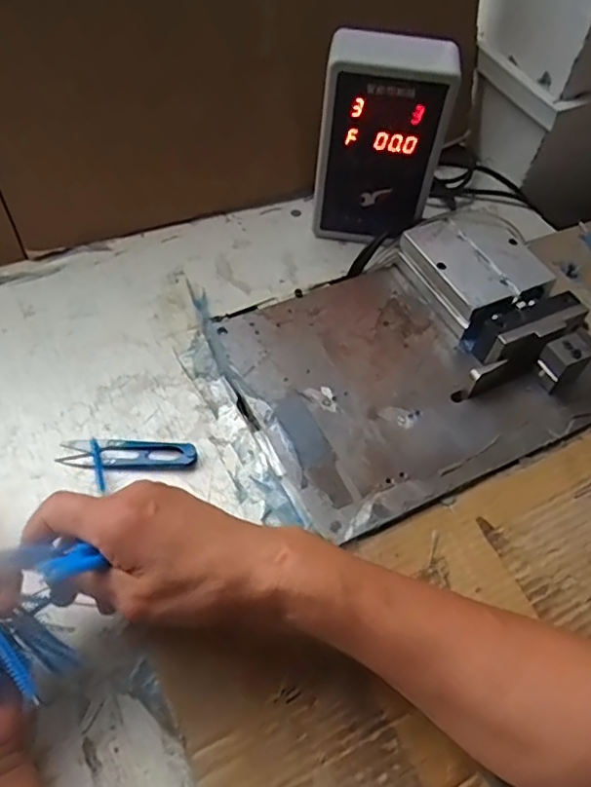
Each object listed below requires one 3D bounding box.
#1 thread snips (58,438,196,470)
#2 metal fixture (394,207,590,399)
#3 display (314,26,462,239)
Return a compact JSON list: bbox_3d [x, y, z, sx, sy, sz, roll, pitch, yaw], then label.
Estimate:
[{"bbox_3d":[-0.127,0.046,0.449,0.101,0.009,0.025,7,54,1],"label":"thread snips"},{"bbox_3d":[0.183,-0.085,0.538,0.129,0.044,0.192,-12,56,-13],"label":"metal fixture"},{"bbox_3d":[0.079,-0.228,0.550,0.104,0.174,0.055,10,54,3],"label":"display"}]

